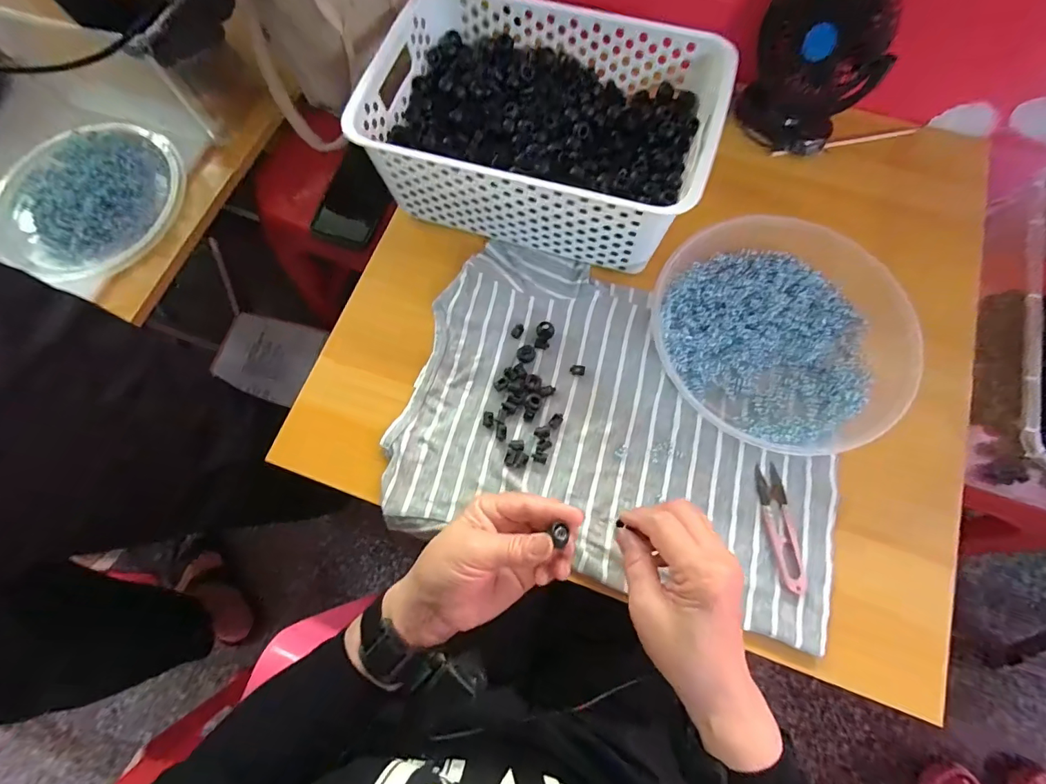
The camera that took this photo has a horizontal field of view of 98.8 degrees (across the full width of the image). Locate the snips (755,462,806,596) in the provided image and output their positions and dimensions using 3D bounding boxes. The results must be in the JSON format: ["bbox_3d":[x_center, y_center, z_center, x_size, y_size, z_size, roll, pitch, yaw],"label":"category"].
[{"bbox_3d":[0.218,0.112,0.376,0.023,0.009,0.102,-3,73,1],"label":"snips"}]

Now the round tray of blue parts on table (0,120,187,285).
[{"bbox_3d":[-0.531,-0.241,0.543,0.229,0.038,0.219,21,75,8],"label":"round tray of blue parts on table"}]

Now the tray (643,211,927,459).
[{"bbox_3d":[0.237,-0.061,0.413,0.217,0.043,0.225,0,73,1],"label":"tray"}]

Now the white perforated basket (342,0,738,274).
[{"bbox_3d":[0.020,-0.253,0.441,0.300,0.108,0.202,17,74,7],"label":"white perforated basket"}]

